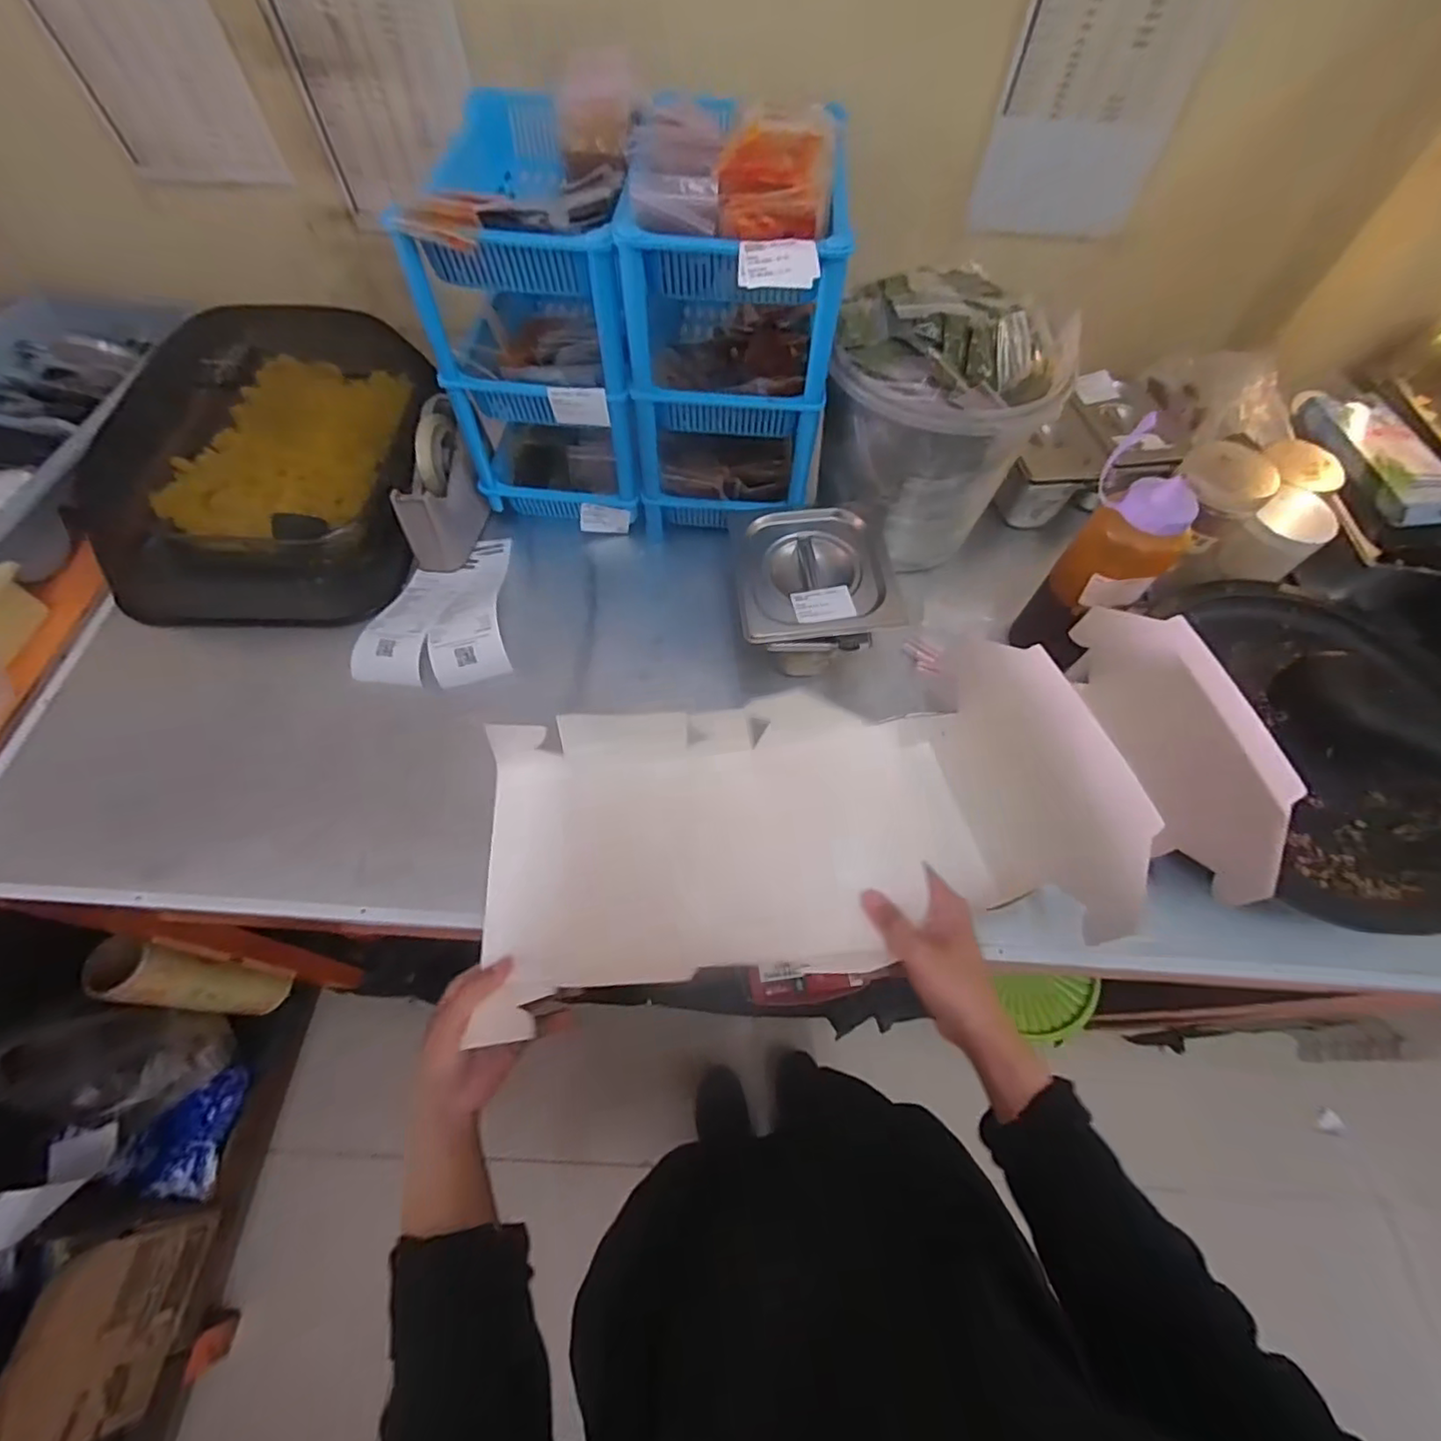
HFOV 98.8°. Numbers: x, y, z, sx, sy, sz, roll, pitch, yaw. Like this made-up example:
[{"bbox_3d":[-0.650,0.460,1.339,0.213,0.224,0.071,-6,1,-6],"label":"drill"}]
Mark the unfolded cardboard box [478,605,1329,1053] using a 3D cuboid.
[{"bbox_3d":[0.115,0.067,0.514,0.601,0.143,0.248,-9,62,-9],"label":"unfolded cardboard box"}]

